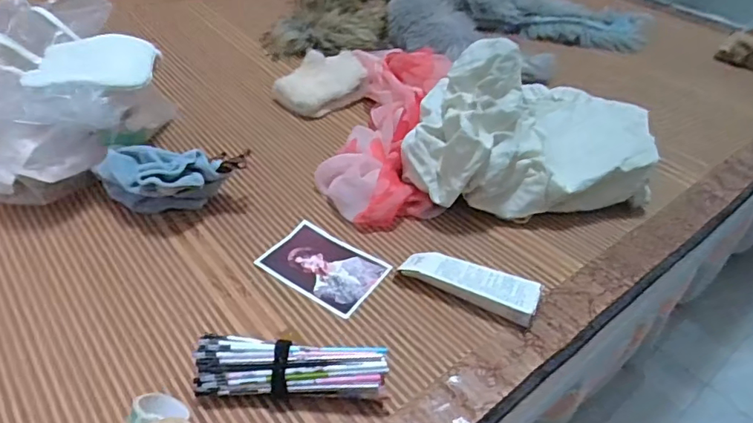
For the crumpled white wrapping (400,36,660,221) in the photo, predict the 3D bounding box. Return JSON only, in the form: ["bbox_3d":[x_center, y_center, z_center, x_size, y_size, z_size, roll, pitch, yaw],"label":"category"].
[{"bbox_3d":[0.187,-0.092,0.580,0.324,0.132,0.172,-7,43,-15],"label":"crumpled white wrapping"}]

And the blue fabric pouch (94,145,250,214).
[{"bbox_3d":[-0.199,-0.028,0.516,0.136,0.059,0.063,-2,42,-9],"label":"blue fabric pouch"}]

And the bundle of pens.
[{"bbox_3d":[-0.061,0.117,0.380,0.132,0.037,0.035,3,41,-4],"label":"bundle of pens"}]

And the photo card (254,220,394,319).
[{"bbox_3d":[-0.048,0.051,0.489,0.105,0.004,0.072,27,45,24],"label":"photo card"}]

